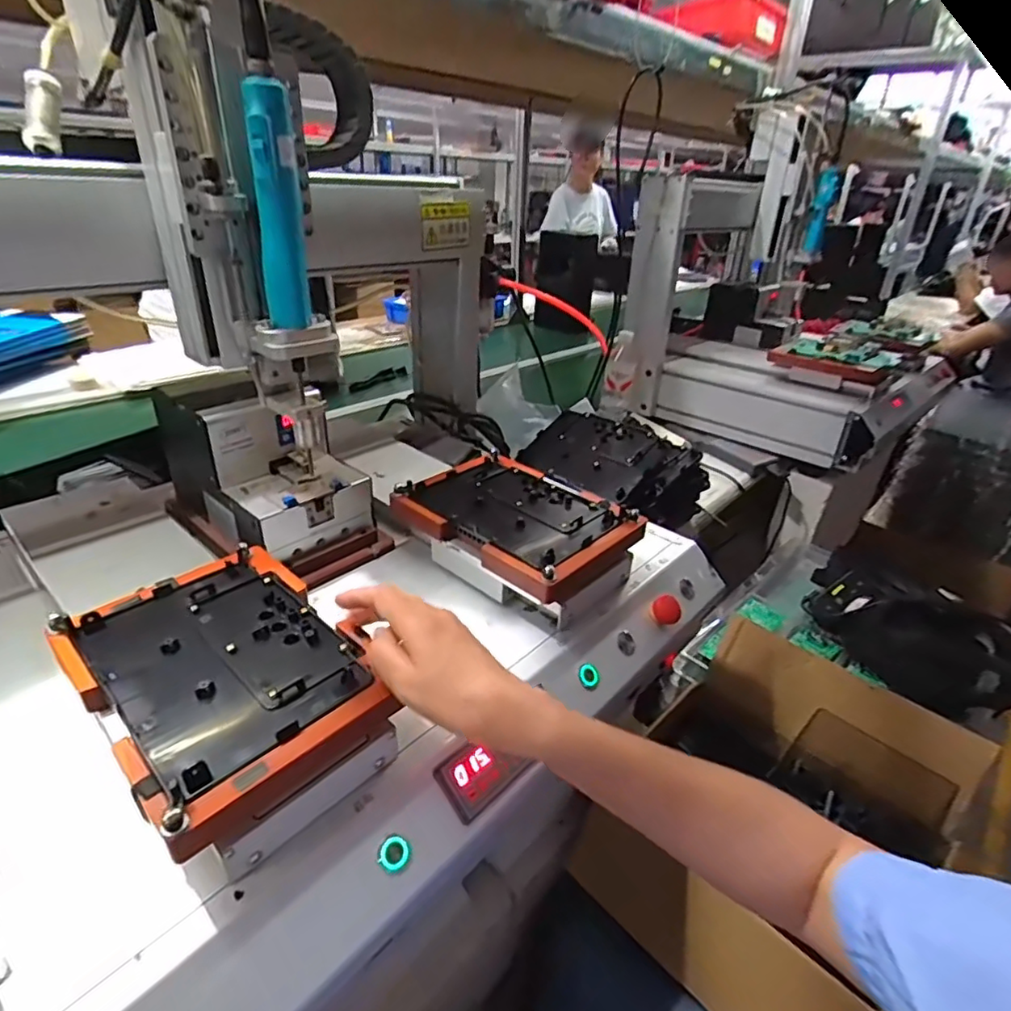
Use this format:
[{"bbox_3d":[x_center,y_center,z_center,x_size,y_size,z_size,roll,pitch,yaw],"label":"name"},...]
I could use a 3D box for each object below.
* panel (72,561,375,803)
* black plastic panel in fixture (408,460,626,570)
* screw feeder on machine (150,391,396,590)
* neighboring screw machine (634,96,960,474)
[{"bbox_3d":[-0.194,0.102,0.403,0.186,0.009,0.131,27,37,36],"label":"panel"},{"bbox_3d":[0.011,0.000,0.607,0.187,0.015,0.137,26,37,35],"label":"black plastic panel in fixture"},{"bbox_3d":[-0.249,-0.035,0.608,0.219,0.164,0.140,22,35,30],"label":"screw feeder on machine"},{"bbox_3d":[0.628,-0.462,1.264,0.559,0.547,0.565,-24,39,-39],"label":"neighboring screw machine"}]

